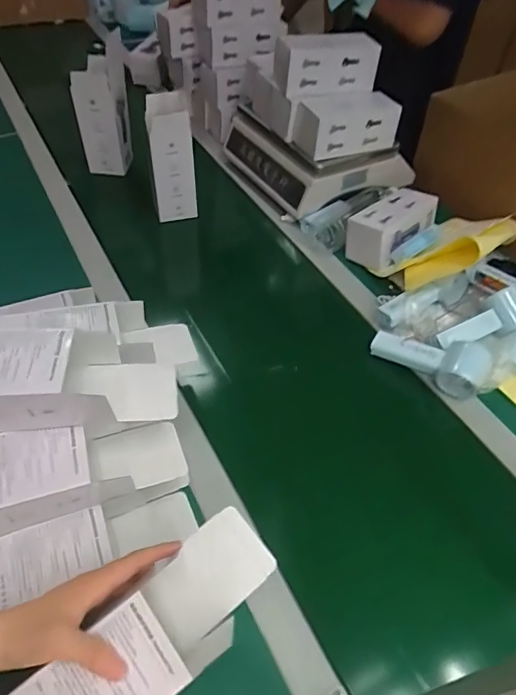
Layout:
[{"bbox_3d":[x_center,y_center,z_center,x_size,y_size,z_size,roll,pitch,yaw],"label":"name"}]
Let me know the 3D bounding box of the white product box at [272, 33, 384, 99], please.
[{"bbox_3d":[0.119,-0.492,0.849,0.174,0.087,0.058,-13,51,-15],"label":"white product box"}]

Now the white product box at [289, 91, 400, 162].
[{"bbox_3d":[0.158,-0.396,0.858,0.179,0.088,0.071,-14,51,-15],"label":"white product box"}]

